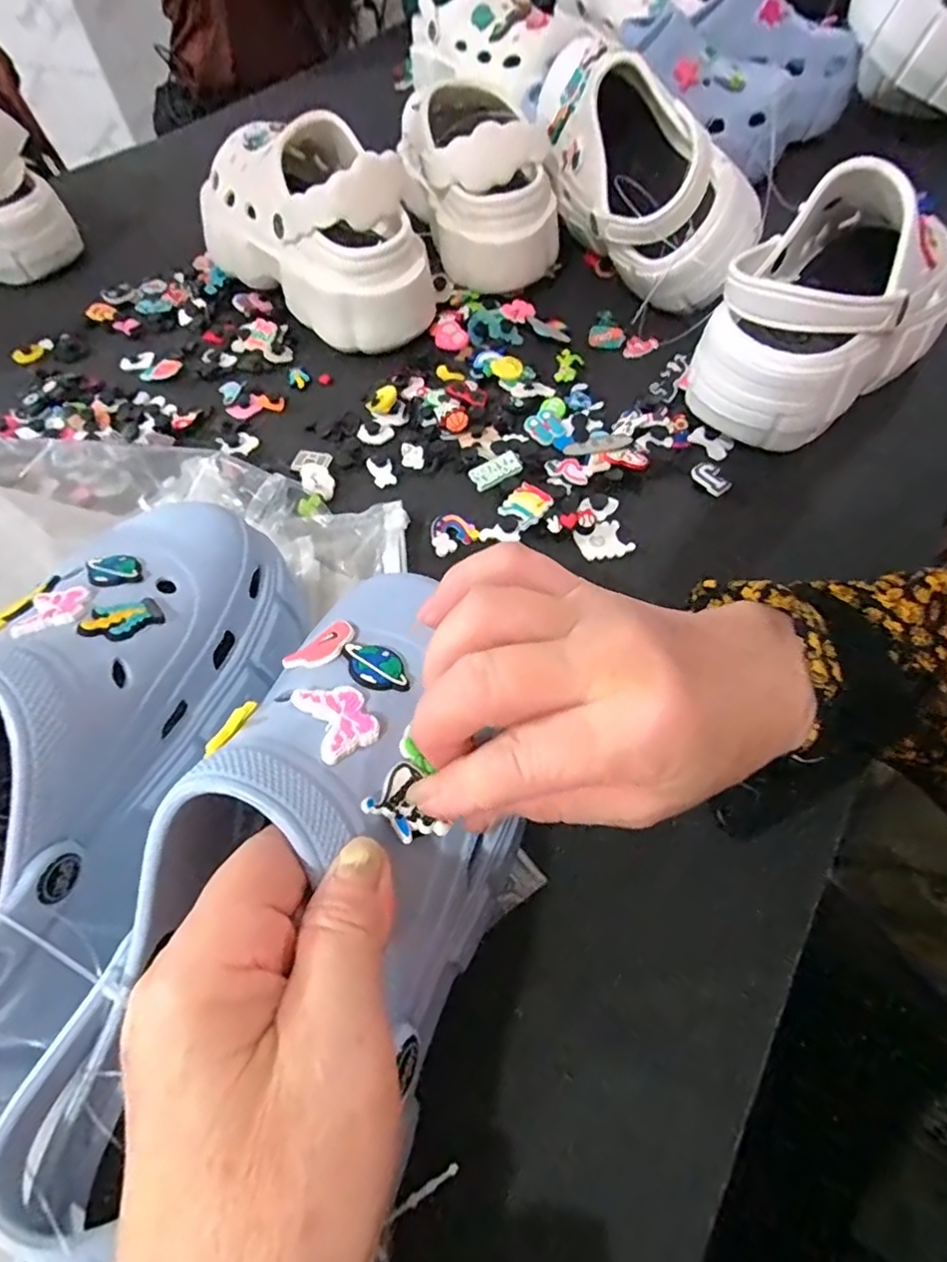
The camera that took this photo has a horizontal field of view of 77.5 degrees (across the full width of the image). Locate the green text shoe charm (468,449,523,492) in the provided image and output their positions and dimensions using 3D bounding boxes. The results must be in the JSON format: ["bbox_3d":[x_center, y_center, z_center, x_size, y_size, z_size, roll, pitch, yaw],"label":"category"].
[{"bbox_3d":[0.016,-0.106,0.388,0.037,0.008,0.018,-31,61,-15],"label":"green text shoe charm"}]

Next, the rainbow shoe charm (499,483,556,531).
[{"bbox_3d":[0.033,-0.081,0.376,0.029,0.004,0.032,36,67,23],"label":"rainbow shoe charm"}]

